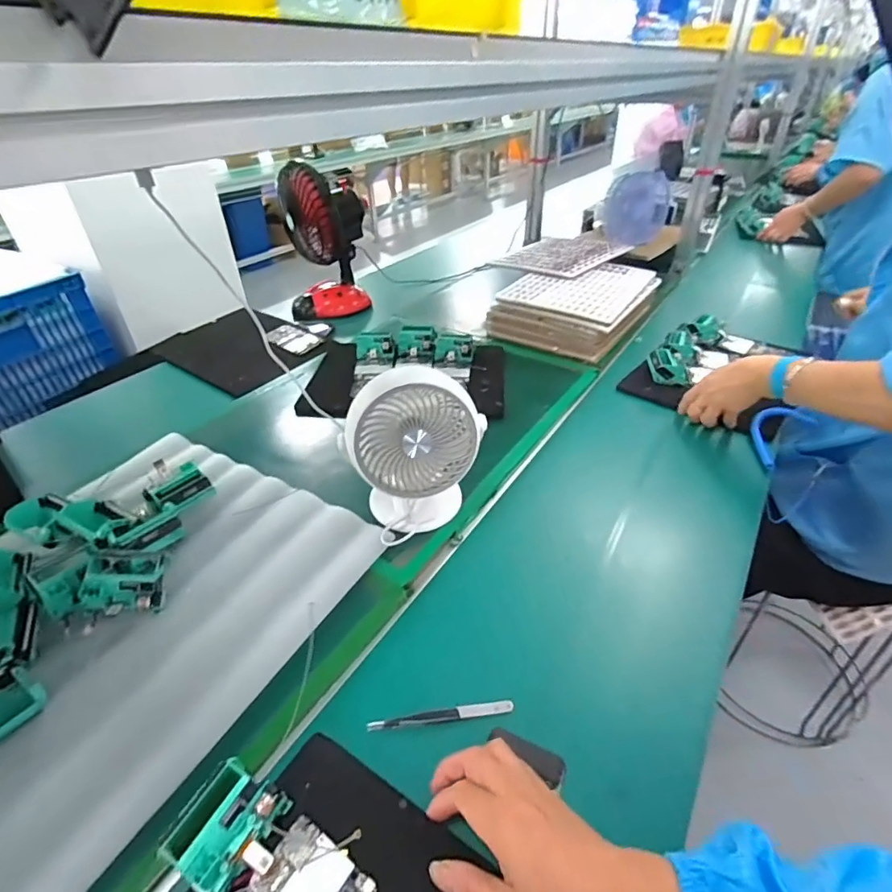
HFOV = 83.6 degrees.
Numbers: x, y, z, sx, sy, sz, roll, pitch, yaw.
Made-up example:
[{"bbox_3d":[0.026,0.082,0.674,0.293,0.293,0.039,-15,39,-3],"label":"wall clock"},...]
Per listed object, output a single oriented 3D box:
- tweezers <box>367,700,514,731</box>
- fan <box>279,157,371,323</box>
[{"bbox_3d":[-0.004,0.239,0.441,0.127,0.010,0.011,-5,37,-5],"label":"tweezers"},{"bbox_3d":[-0.276,-0.465,1.139,0.177,0.304,0.178,-3,37,-2],"label":"fan"}]

